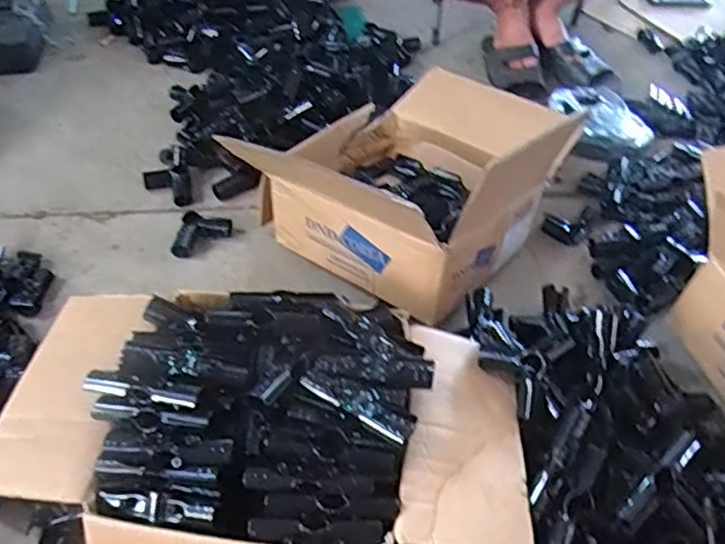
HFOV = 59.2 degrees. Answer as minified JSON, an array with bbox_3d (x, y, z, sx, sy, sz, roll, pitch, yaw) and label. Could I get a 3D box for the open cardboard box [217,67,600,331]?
[{"bbox_3d":[0.101,-0.178,1.008,0.365,0.257,0.509,30,54,23],"label":"open cardboard box"}]

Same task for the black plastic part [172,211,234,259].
[{"bbox_3d":[-0.262,-0.057,1.054,0.080,0.029,0.088,6,49,4],"label":"black plastic part"}]

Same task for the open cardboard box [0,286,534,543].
[{"bbox_3d":[-0.109,0.187,0.709,0.567,0.166,0.347,5,49,3],"label":"open cardboard box"}]

